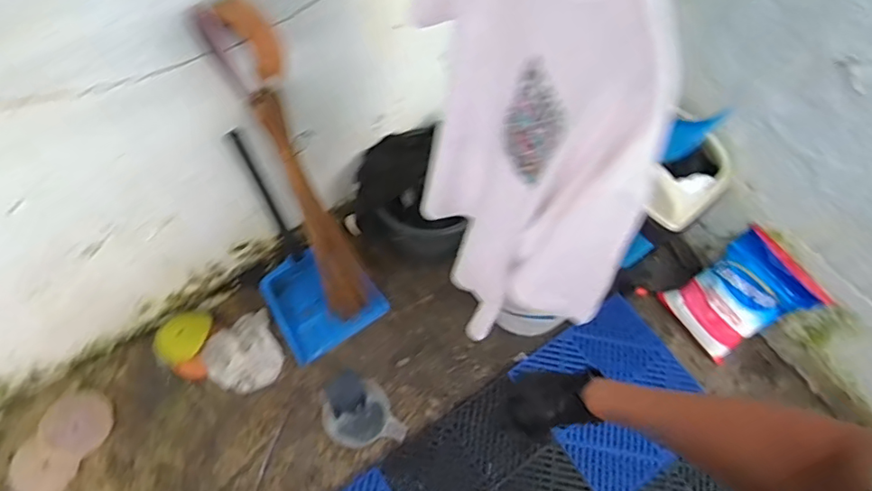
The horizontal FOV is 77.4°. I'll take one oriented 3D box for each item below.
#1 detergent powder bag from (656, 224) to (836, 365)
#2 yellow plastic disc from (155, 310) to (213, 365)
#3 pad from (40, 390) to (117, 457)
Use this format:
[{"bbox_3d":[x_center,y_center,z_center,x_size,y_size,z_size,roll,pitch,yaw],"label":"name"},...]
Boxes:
[{"bbox_3d":[0.741,0.125,1.341,0.032,0.311,0.212,-18,65,-48],"label":"detergent powder bag"},{"bbox_3d":[-0.639,0.231,1.384,0.142,0.017,0.119,-35,71,-19],"label":"yellow plastic disc"},{"bbox_3d":[-0.854,0.421,1.299,0.159,0.009,0.143,23,65,7],"label":"pad"}]

